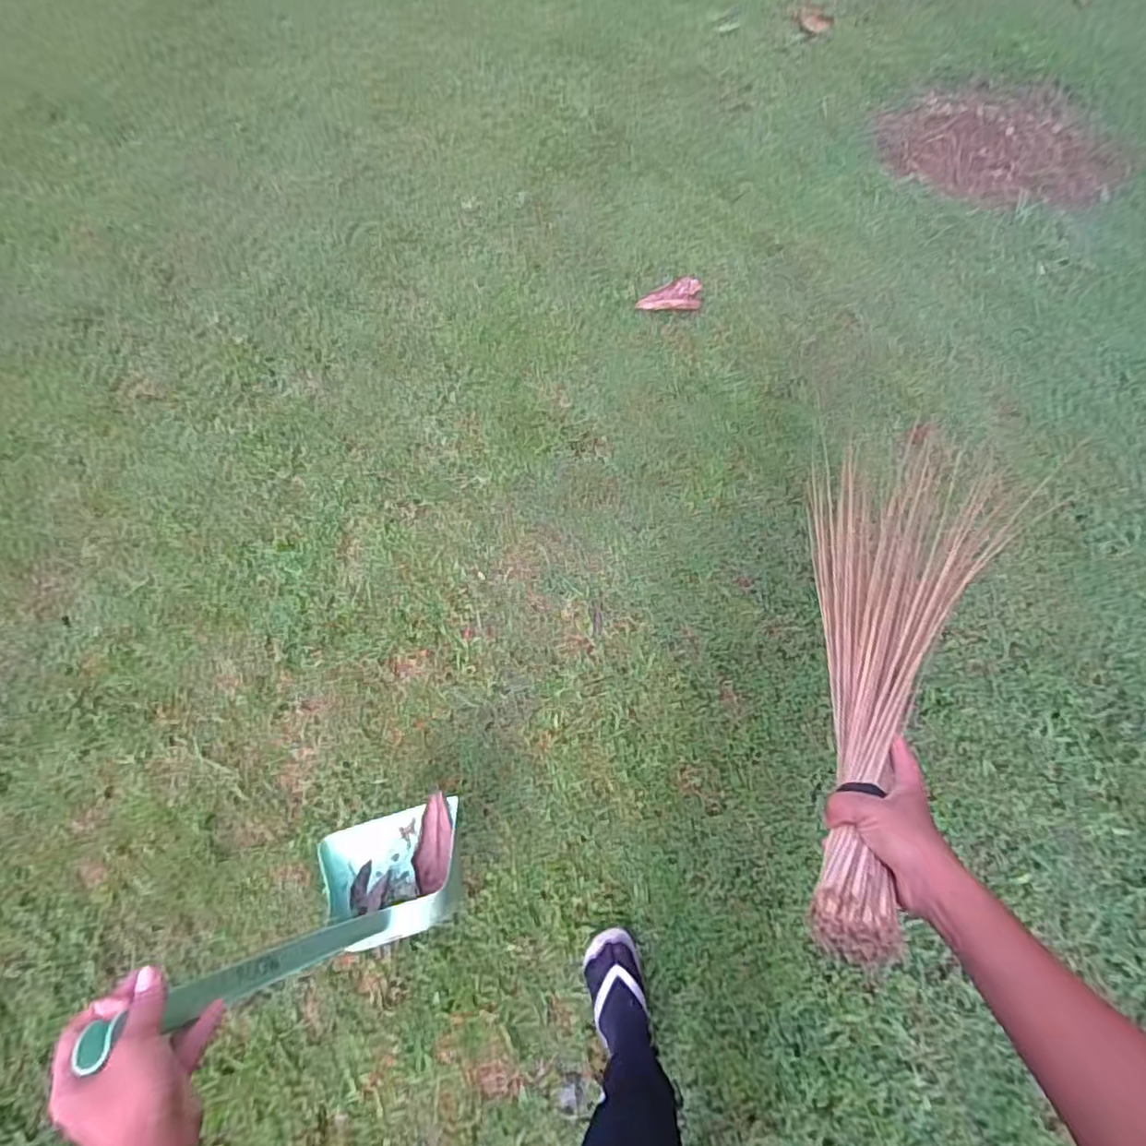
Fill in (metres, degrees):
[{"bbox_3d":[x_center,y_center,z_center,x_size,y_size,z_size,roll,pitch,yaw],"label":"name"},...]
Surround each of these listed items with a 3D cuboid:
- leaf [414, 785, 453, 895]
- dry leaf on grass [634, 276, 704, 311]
[{"bbox_3d":[-0.227,0.429,1.018,0.065,0.035,0.156,-10,58,1],"label":"leaf"},{"bbox_3d":[0.263,-0.759,1.720,0.177,0.039,0.090,-2,64,5],"label":"dry leaf on grass"}]

